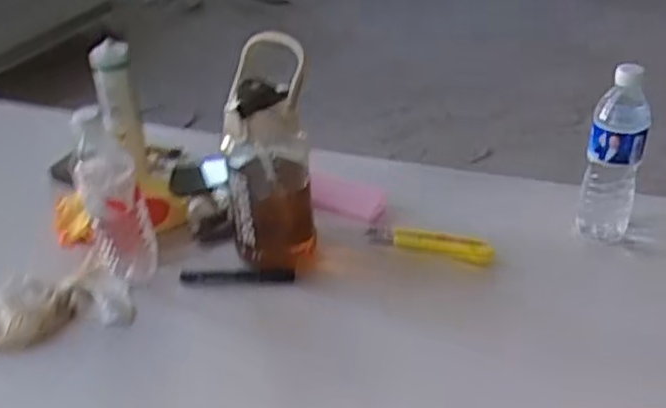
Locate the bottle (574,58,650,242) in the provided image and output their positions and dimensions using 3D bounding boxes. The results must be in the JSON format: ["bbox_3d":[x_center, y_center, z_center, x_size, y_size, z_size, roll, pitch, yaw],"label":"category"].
[{"bbox_3d":[0.352,-0.049,0.931,0.066,0.250,0.064,13,36,23],"label":"bottle"}]

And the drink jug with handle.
[{"bbox_3d":[-0.078,-0.054,0.911,0.095,0.284,0.103,-2,33,1],"label":"drink jug with handle"}]

